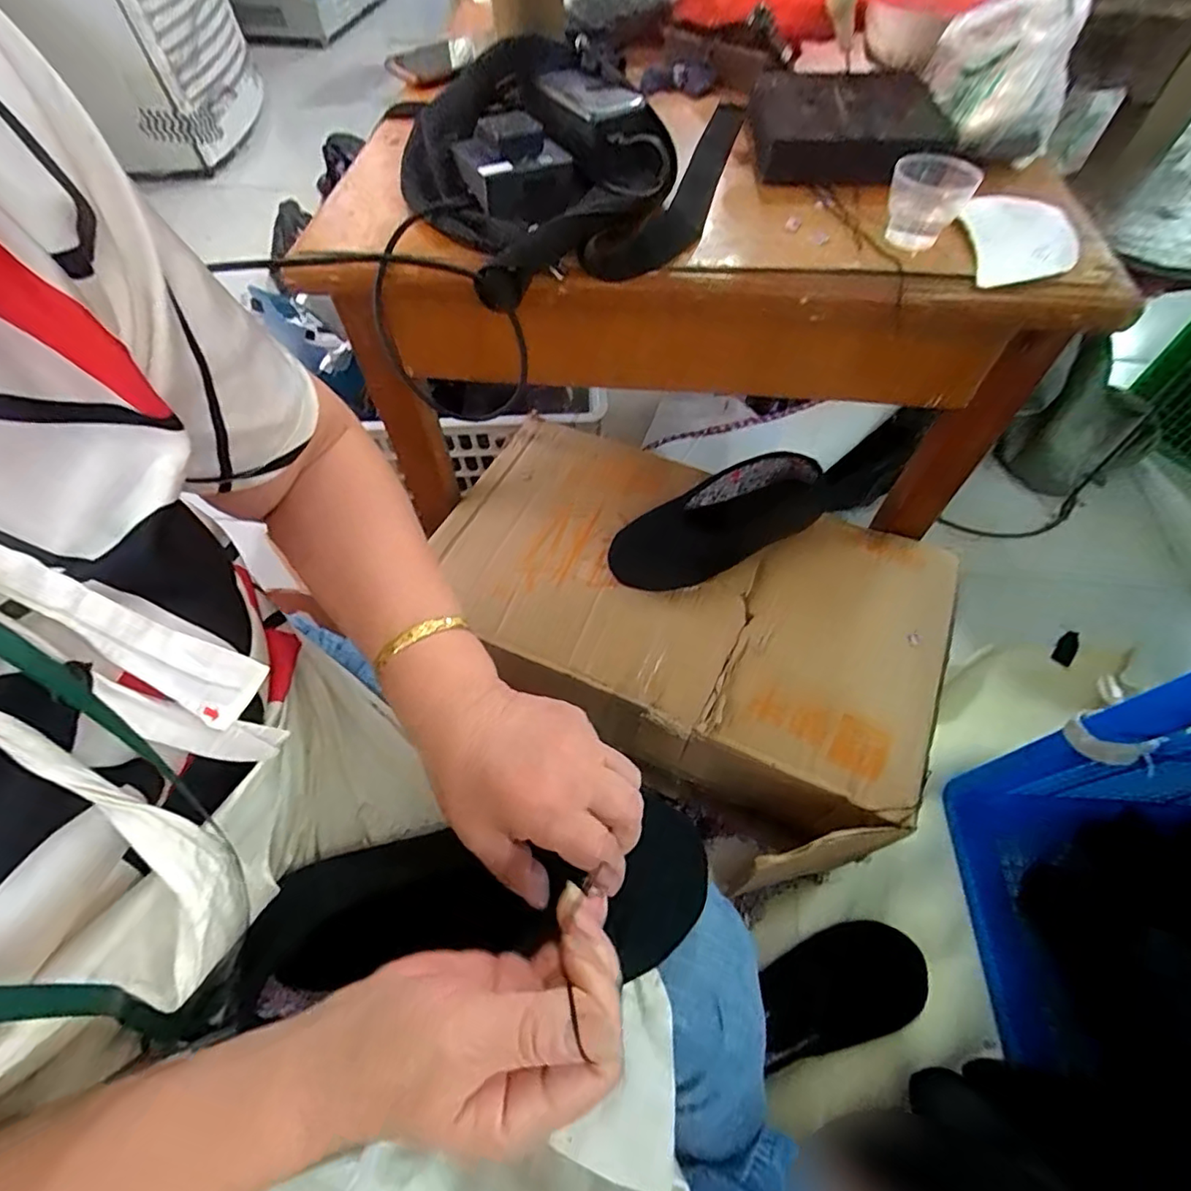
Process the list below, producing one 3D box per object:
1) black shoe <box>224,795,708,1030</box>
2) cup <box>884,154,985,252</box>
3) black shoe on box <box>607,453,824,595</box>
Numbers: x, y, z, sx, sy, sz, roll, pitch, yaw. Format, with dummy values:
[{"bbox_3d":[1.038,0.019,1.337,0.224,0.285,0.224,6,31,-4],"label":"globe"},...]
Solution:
[{"bbox_3d":[-0.059,0.171,0.320,0.242,0.043,0.079,-3,59,-5],"label":"black shoe"},{"bbox_3d":[0.241,-0.289,0.416,0.054,0.050,0.055,0,59,1],"label":"cup"},{"bbox_3d":[0.134,-0.075,0.608,0.241,0.057,0.093,-26,62,-14],"label":"black shoe on box"}]

